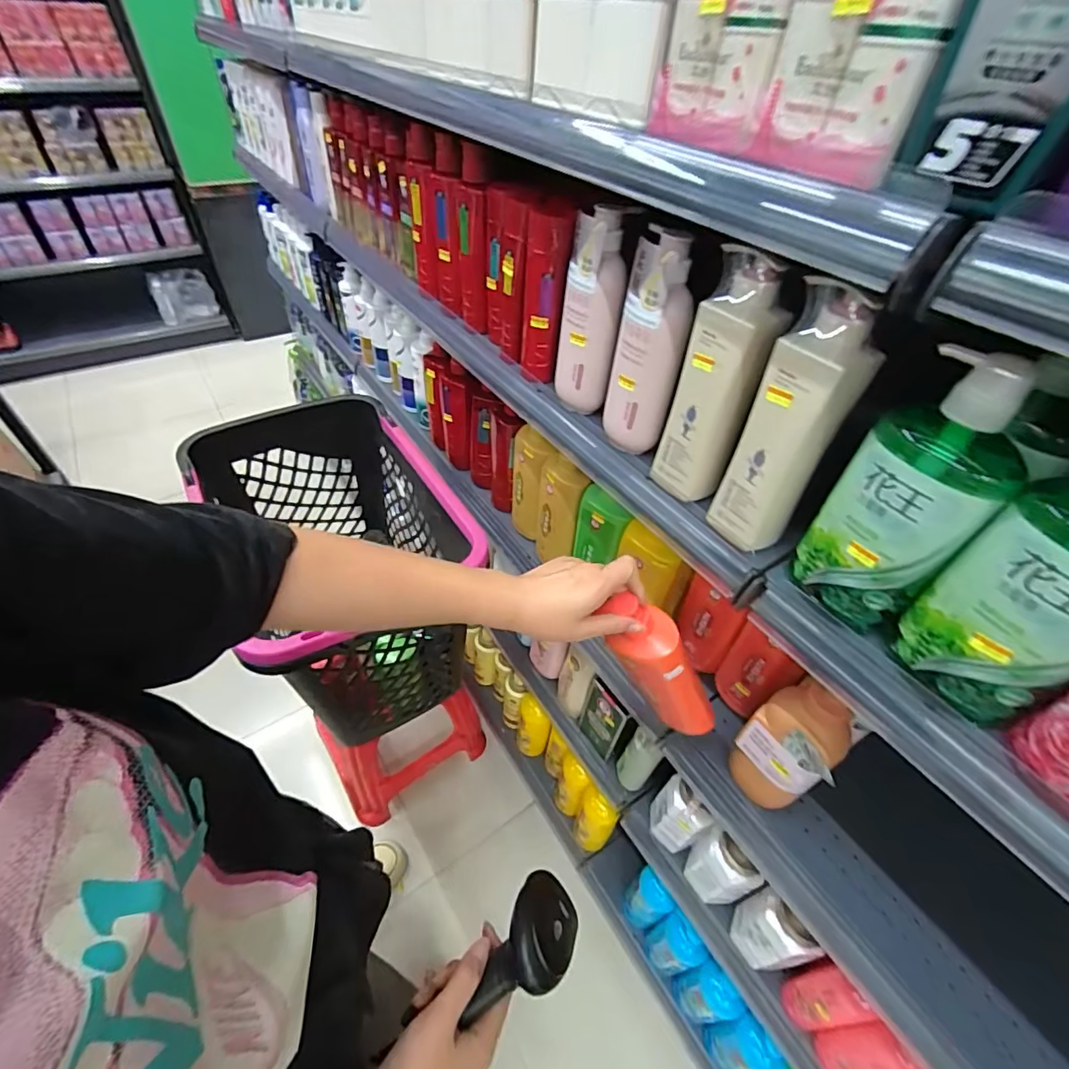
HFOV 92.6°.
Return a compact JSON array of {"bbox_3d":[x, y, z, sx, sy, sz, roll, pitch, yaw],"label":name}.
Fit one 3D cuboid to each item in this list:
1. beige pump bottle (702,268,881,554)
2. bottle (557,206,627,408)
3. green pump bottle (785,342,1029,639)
[{"bbox_3d":[0.216,-0.083,0.432,0.073,0.210,0.065,28,52,21],"label":"beige pump bottle"},{"bbox_3d":[0.060,-0.237,0.575,0.063,0.202,0.066,5,47,2],"label":"bottle"},{"bbox_3d":[0.271,-0.023,0.376,0.053,0.205,0.096,-26,54,-24],"label":"green pump bottle"}]

